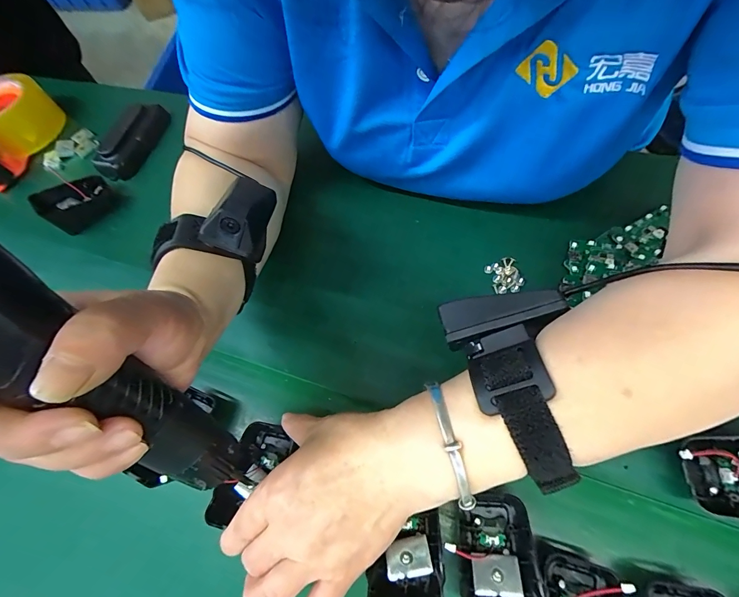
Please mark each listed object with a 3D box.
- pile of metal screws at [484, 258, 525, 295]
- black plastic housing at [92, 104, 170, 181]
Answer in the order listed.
[{"bbox_3d":[0.114,-0.019,0.298,0.025,0.008,0.030,-14,66,-4],"label":"pile of metal screws"},{"bbox_3d":[-0.284,-0.192,0.421,0.043,0.032,0.105,8,66,6],"label":"black plastic housing"}]

